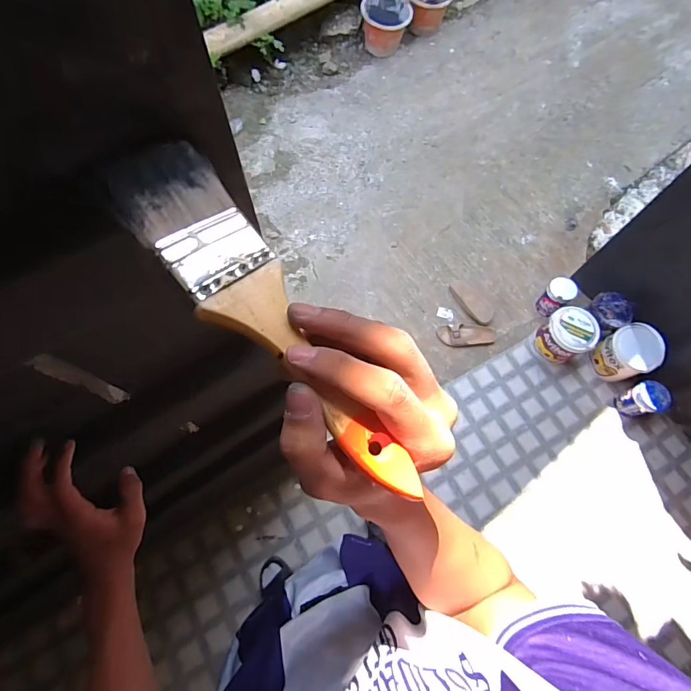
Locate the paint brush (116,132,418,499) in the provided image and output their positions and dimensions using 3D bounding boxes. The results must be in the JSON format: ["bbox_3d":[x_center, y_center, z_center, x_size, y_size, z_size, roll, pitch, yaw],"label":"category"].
[{"bbox_3d":[-0.040,-0.012,0.185,0.047,0.010,0.196,-32,86,-28],"label":"paint brush"}]

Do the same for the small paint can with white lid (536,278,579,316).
[{"bbox_3d":[0.906,-0.210,1.764,0.132,0.174,0.116,-33,74,-13],"label":"small paint can with white lid"}]

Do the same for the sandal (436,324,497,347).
[{"bbox_3d":[0.536,-0.047,1.761,0.255,0.056,0.101,3,70,-1],"label":"sandal"}]

